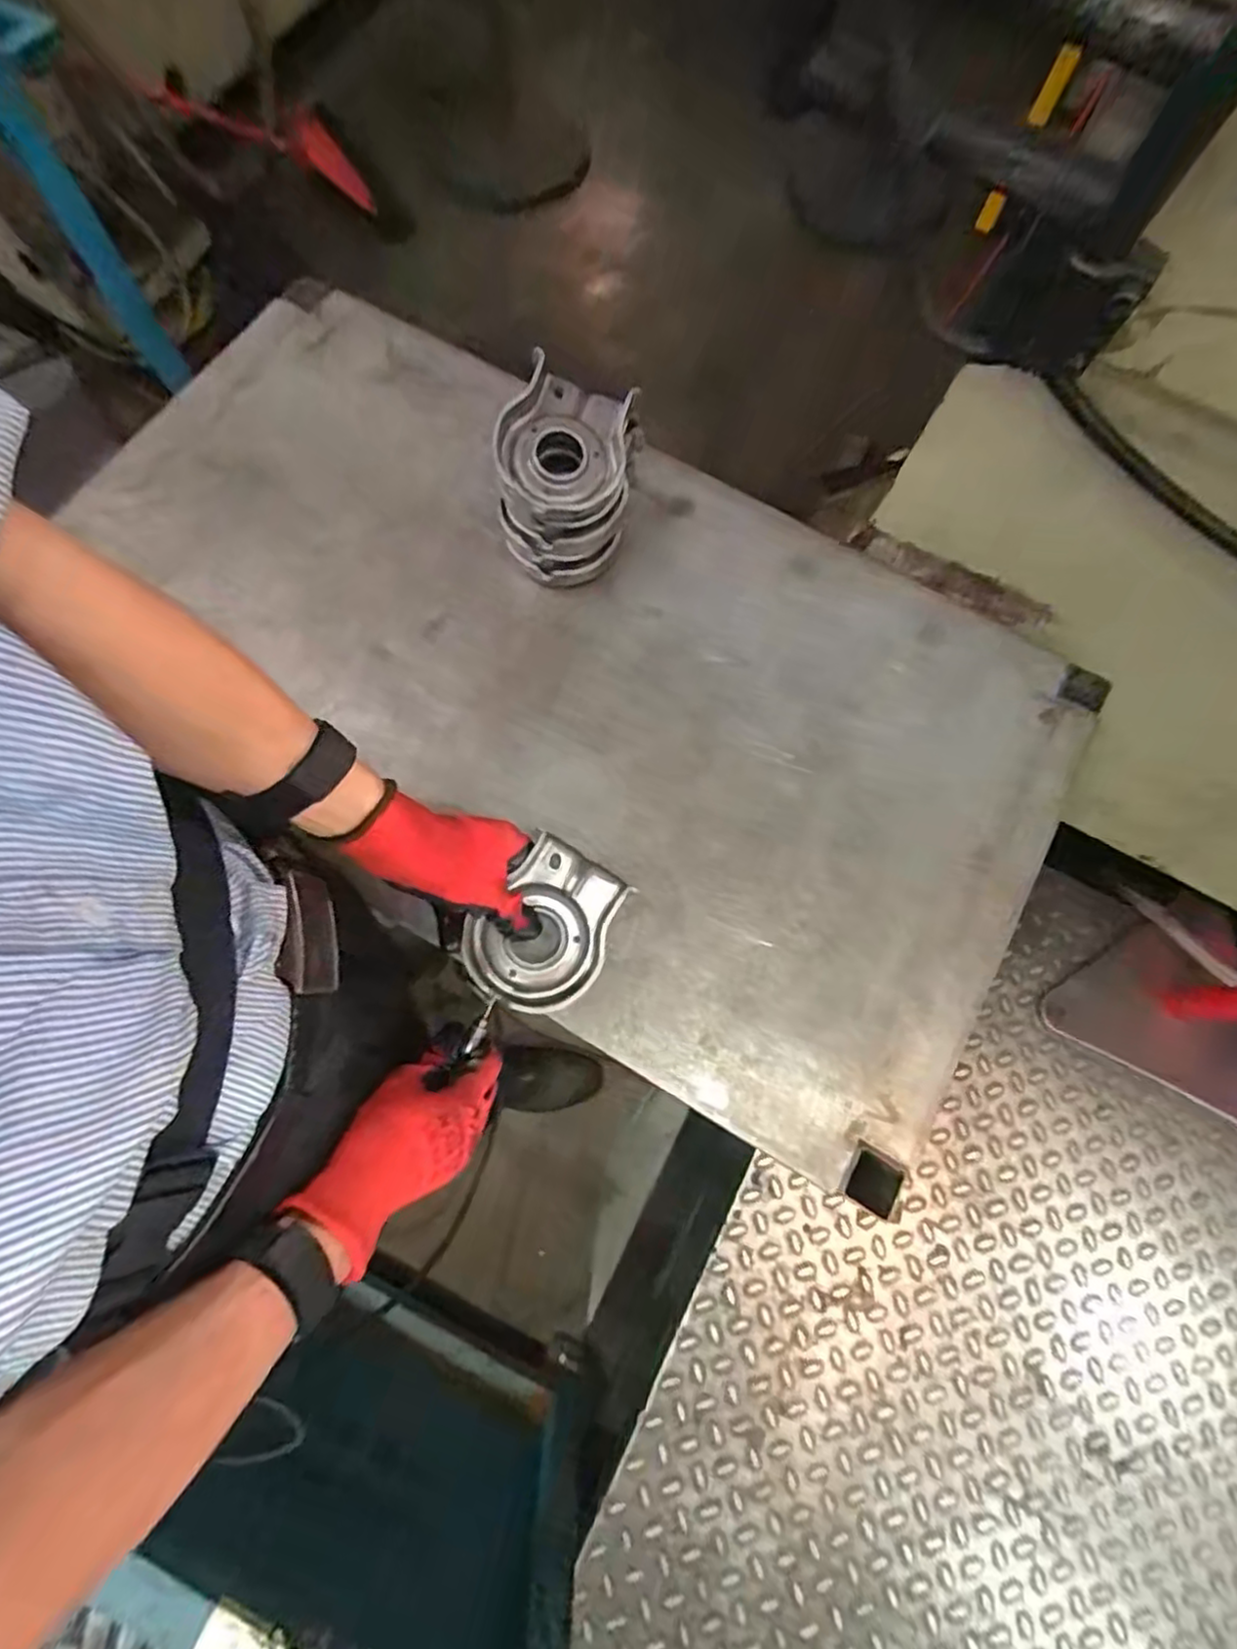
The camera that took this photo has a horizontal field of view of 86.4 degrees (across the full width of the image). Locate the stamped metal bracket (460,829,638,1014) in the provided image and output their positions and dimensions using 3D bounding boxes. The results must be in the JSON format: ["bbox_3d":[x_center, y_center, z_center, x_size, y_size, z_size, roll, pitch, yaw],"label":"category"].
[{"bbox_3d":[-0.053,0.078,0.495,0.094,0.027,0.124,30,75,7],"label":"stamped metal bracket"}]

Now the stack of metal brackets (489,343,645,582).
[{"bbox_3d":[-0.044,-0.301,0.586,0.105,0.106,0.142,12,74,2],"label":"stack of metal brackets"}]

